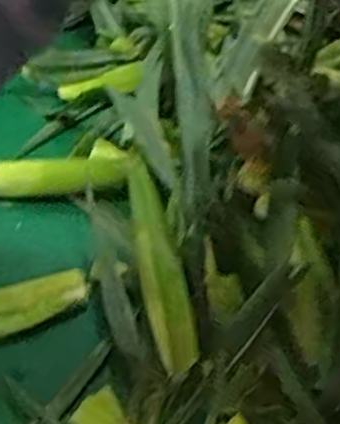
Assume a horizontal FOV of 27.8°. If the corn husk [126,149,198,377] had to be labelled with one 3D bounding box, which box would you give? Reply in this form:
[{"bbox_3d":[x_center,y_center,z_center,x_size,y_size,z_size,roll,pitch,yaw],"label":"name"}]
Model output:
[{"bbox_3d":[-0.009,0.032,0.520,0.031,0.023,0.184,-15,63,3],"label":"corn husk"}]

